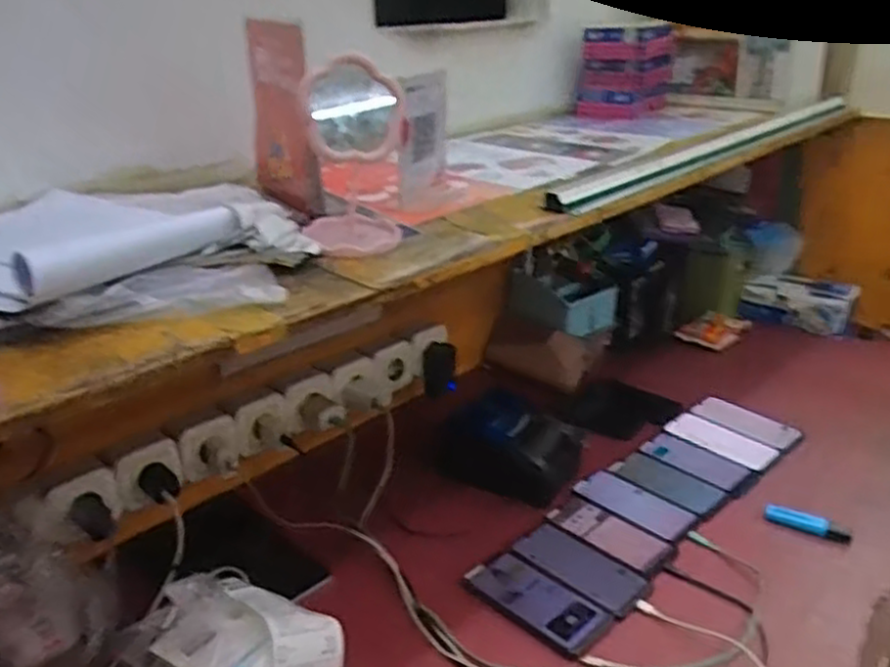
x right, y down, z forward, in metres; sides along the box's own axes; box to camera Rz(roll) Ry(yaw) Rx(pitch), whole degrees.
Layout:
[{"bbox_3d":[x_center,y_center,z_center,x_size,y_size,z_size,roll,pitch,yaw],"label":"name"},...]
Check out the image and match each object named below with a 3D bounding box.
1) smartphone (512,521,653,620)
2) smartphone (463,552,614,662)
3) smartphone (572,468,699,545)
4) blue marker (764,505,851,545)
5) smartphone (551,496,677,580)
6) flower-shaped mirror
[{"bbox_3d":[0.164,0.286,0.922,0.169,0.012,0.082,20,32,41],"label":"smartphone"},{"bbox_3d":[0.106,0.311,0.874,0.166,0.014,0.075,20,32,40],"label":"smartphone"},{"bbox_3d":[0.258,0.235,1.040,0.076,0.010,0.169,-20,30,-36],"label":"smartphone"},{"bbox_3d":[0.473,0.246,0.984,0.100,0.017,0.020,11,27,28],"label":"blue marker"},{"bbox_3d":[0.212,0.262,0.979,0.161,0.007,0.080,20,32,41],"label":"smartphone"},{"bbox_3d":[-0.087,-0.217,0.737,0.090,0.103,0.021,-46,28,-14],"label":"flower-shaped mirror"}]

